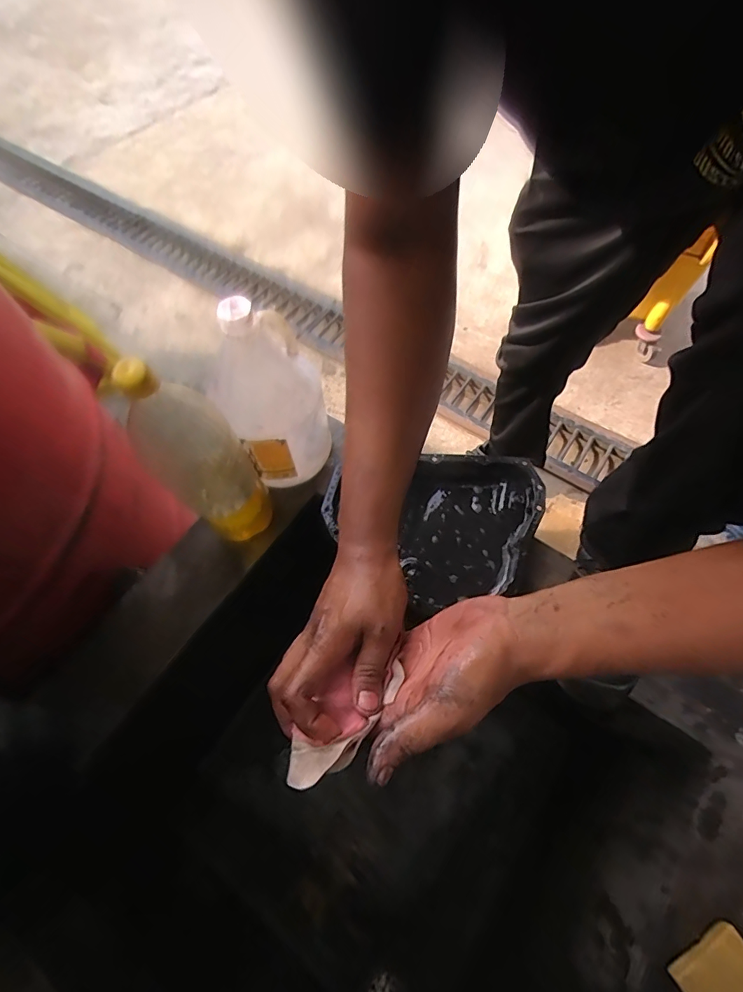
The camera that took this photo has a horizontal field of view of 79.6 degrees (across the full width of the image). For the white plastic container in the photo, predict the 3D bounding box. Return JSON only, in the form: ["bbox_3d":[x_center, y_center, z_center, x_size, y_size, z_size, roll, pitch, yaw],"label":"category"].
[{"bbox_3d":[-0.125,-0.124,0.572,0.137,0.246,0.117,-20,65,-7],"label":"white plastic container"}]

